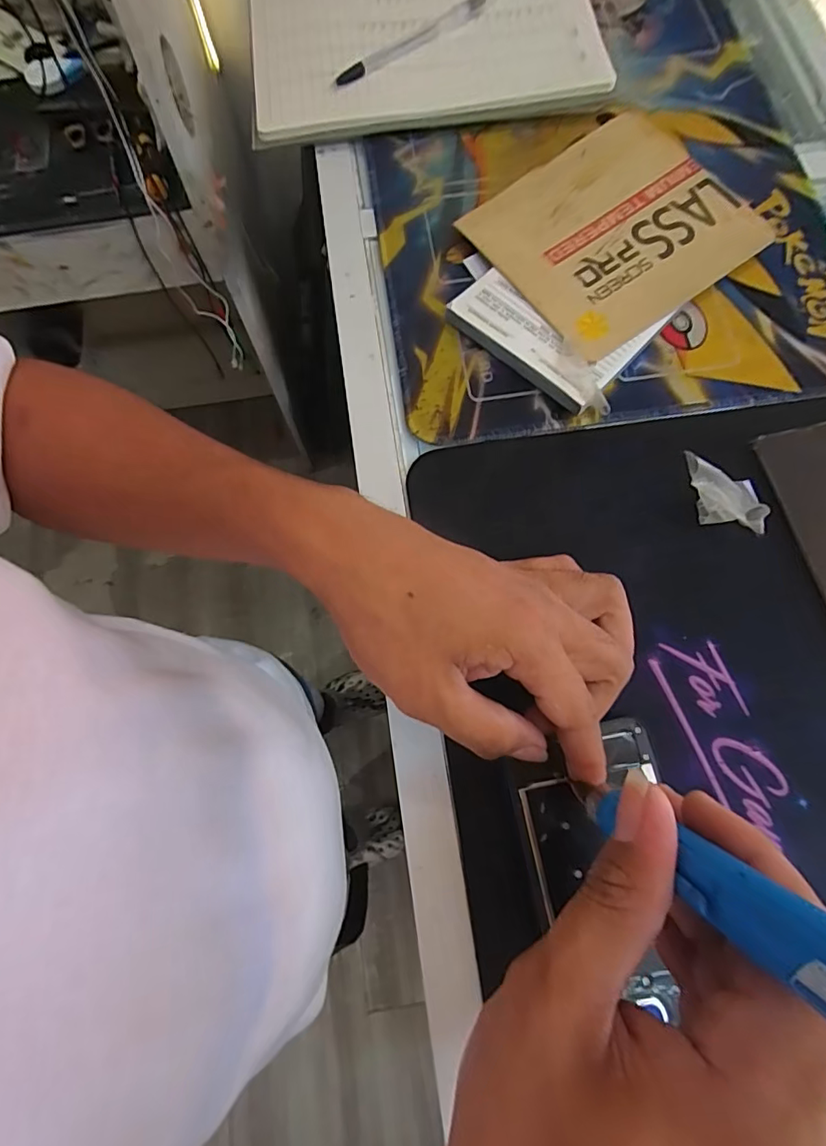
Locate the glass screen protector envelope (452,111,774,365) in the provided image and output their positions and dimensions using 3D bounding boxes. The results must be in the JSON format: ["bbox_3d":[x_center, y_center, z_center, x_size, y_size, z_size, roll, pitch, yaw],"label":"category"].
[{"bbox_3d":[0.129,-0.227,0.342,0.161,0.007,0.149,-33,75,-6],"label":"glass screen protector envelope"}]

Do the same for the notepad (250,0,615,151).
[{"bbox_3d":[0.003,-0.422,0.401,0.262,0.022,0.195,-10,74,-3],"label":"notepad"}]

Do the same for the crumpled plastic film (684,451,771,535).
[{"bbox_3d":[0.166,-0.047,0.284,0.060,0.024,0.027,34,75,-17],"label":"crumpled plastic film"}]

